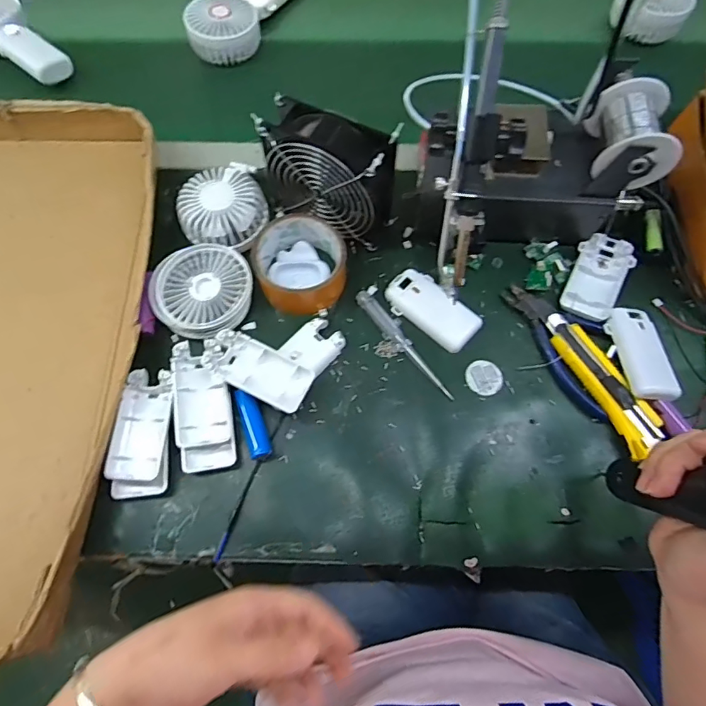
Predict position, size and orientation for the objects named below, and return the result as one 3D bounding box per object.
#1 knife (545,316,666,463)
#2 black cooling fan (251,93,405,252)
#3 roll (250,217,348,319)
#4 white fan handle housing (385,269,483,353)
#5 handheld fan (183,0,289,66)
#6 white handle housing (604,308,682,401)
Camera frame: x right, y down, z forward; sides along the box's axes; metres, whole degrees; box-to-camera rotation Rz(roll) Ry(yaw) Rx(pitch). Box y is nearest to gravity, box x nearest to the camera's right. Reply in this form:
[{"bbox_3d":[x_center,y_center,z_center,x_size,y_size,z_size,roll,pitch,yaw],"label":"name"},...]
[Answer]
[{"bbox_3d":[0.229,0.024,0.443,0.038,0.017,0.140,-24,71,-8],"label":"knife"},{"bbox_3d":[-0.023,-0.168,0.463,0.117,0.112,0.053,24,72,9],"label":"black cooling fan"},{"bbox_3d":[-0.050,-0.087,0.471,0.087,0.043,0.087,0,70,0],"label":"roll"},{"bbox_3d":[0.076,-0.043,0.471,0.094,0.015,0.044,41,75,14],"label":"white fan handle housing"},{"bbox_3d":[-0.135,-0.445,0.614,0.072,0.042,0.177,28,72,10],"label":"handheld fan"},{"bbox_3d":[0.263,0.001,0.445,0.041,0.020,0.090,-8,70,-3],"label":"white handle housing"}]

